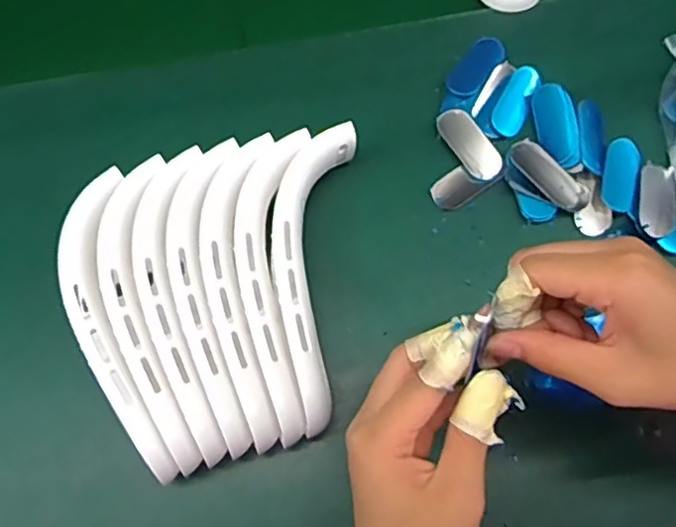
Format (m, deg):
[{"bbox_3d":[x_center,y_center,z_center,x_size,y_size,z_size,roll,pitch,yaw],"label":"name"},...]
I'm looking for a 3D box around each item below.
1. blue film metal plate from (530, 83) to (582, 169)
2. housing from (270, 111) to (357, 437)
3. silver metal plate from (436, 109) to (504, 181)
[{"bbox_3d":[0.158,-0.100,0.456,0.028,0.005,0.062,-13,80,22],"label":"blue film metal plate"},{"bbox_3d":[-0.020,0.005,0.408,0.046,0.044,0.198,4,73,3],"label":"housing"},{"bbox_3d":[0.096,-0.087,0.456,0.026,0.005,0.058,-33,74,-8],"label":"silver metal plate"}]

